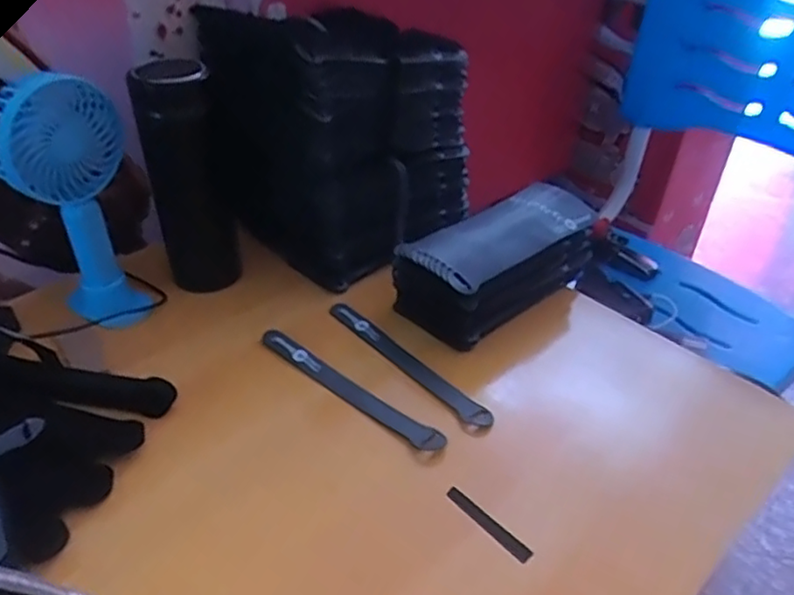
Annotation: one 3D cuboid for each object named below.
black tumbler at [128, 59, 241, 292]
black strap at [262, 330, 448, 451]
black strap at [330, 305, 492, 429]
[{"bbox_3d":[-0.199,-0.109,0.618,0.070,0.201,0.069,-16,42,-22],"label":"black tumbler"},{"bbox_3d":[-0.044,0.073,0.536,0.201,0.006,0.021,27,51,33],"label":"black strap"},{"bbox_3d":[0.005,0.052,0.564,0.020,0.014,0.200,-26,46,-31],"label":"black strap"}]

